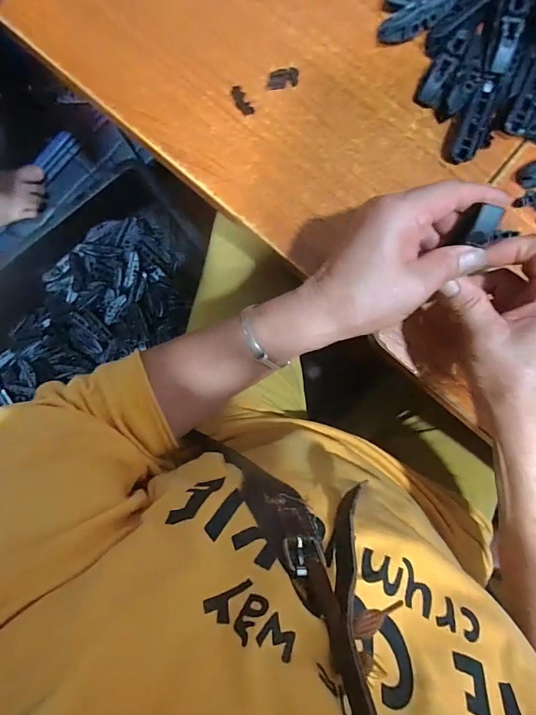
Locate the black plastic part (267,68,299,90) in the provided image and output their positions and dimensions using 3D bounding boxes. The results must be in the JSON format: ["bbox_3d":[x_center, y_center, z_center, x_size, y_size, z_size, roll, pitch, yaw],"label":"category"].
[{"bbox_3d":[0.014,-0.257,0.359,0.029,0.008,0.013,-8,89,2],"label":"black plastic part"}]

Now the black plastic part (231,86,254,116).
[{"bbox_3d":[-0.025,-0.239,0.362,0.012,0.004,0.030,-29,88,1],"label":"black plastic part"}]

